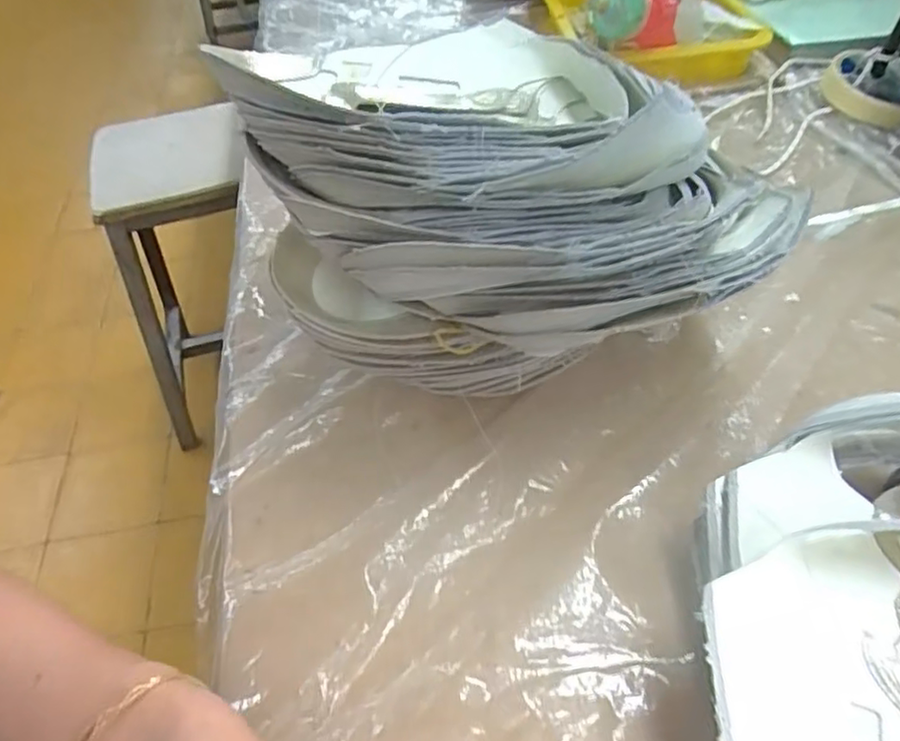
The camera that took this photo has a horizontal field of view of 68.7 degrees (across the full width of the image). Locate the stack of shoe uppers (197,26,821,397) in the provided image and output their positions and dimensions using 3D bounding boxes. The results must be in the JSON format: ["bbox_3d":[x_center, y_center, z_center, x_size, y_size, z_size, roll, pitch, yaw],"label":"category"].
[{"bbox_3d":[0.039,-0.056,0.333,0.274,0.196,0.098,-2,48,2],"label":"stack of shoe uppers"}]

